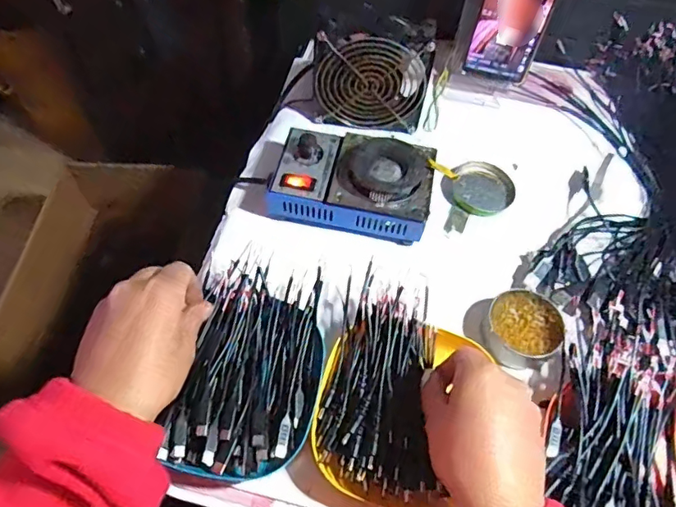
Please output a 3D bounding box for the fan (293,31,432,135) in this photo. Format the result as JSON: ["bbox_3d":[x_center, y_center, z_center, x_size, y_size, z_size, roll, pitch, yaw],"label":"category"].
[{"bbox_3d":[0.025,-0.182,0.539,0.137,0.105,0.032,7,58,1],"label":"fan"}]

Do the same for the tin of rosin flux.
[{"bbox_3d":[0.158,0.065,0.438,0.062,0.023,0.062,1,58,-2],"label":"tin of rosin flux"}]

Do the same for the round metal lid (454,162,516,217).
[{"bbox_3d":[0.156,-0.069,0.544,0.062,0.012,0.064,1,58,-2],"label":"round metal lid"}]

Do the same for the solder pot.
[{"bbox_3d":[0.015,-0.068,0.502,0.148,0.063,0.100,12,59,4],"label":"solder pot"}]

